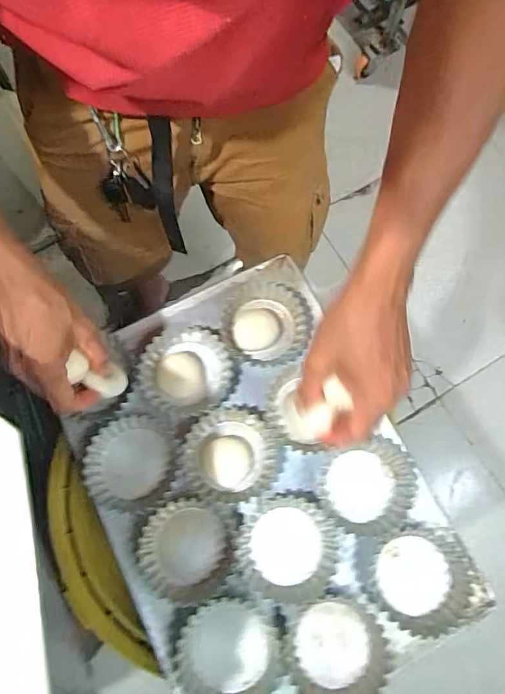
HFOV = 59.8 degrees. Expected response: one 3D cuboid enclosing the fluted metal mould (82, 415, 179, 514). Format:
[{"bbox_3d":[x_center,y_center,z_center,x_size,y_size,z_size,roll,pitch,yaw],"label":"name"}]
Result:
[{"bbox_3d":[-0.128,0.128,0.484,0.100,0.032,0.098,-6,76,-1],"label":"fluted metal mould"}]

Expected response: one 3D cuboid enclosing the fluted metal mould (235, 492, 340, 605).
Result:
[{"bbox_3d":[0.038,0.210,0.460,0.101,0.033,0.098,0,76,1],"label":"fluted metal mould"}]

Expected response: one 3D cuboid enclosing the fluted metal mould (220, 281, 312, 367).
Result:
[{"bbox_3d":[0.016,-0.025,0.518,0.099,0.029,0.097,0,76,1],"label":"fluted metal mould"}]

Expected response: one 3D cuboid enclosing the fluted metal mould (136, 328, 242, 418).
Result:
[{"bbox_3d":[-0.073,0.029,0.501,0.108,0.027,0.096,-11,76,-2],"label":"fluted metal mould"}]

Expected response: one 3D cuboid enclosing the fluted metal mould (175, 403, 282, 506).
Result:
[{"bbox_3d":[-0.027,0.119,0.482,0.106,0.032,0.097,0,76,1],"label":"fluted metal mould"}]

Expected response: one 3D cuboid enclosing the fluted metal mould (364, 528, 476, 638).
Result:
[{"bbox_3d":[0.171,0.237,0.452,0.100,0.025,0.094,0,76,1],"label":"fluted metal mould"}]

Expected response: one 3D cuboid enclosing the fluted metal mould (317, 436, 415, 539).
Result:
[{"bbox_3d":[0.124,0.150,0.479,0.094,0.030,0.100,0,76,1],"label":"fluted metal mould"}]

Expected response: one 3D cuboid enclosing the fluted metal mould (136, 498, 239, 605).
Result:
[{"bbox_3d":[-0.066,0.209,0.457,0.095,0.035,0.094,0,76,1],"label":"fluted metal mould"}]

